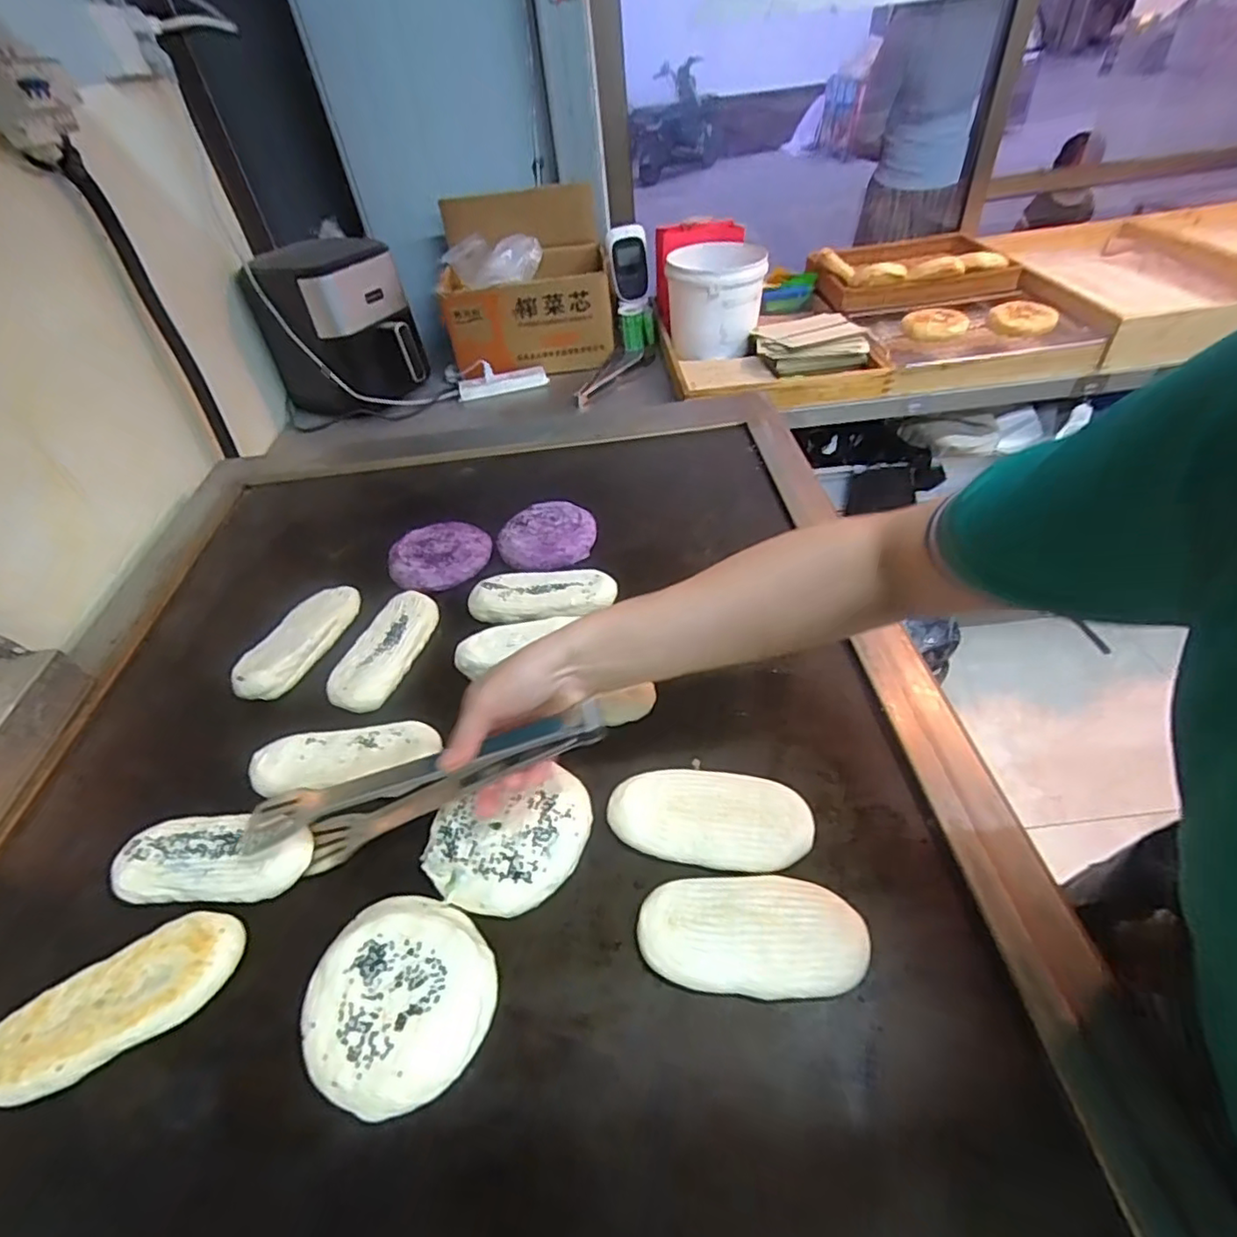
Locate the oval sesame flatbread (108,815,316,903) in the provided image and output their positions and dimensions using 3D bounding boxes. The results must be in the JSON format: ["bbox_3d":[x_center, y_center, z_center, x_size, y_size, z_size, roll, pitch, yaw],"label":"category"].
[{"bbox_3d":[-0.309,0.183,0.469,0.139,0.025,0.061,-4,45,4],"label":"oval sesame flatbread"}]

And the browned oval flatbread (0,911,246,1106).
[{"bbox_3d":[-0.329,0.254,0.401,0.150,0.021,0.067,-24,47,-16],"label":"browned oval flatbread"}]

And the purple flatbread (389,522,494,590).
[{"bbox_3d":[-0.211,-0.076,0.722,0.117,0.018,0.107,-4,44,4],"label":"purple flatbread"}]

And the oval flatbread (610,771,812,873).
[{"bbox_3d":[0.068,0.147,0.456,0.144,0.017,0.070,4,46,12],"label":"oval flatbread"}]

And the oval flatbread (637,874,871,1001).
[{"bbox_3d":[0.086,0.206,0.397,0.139,0.021,0.070,-3,45,5],"label":"oval flatbread"}]

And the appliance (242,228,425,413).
[{"bbox_3d":[-0.592,-0.623,1.295,0.235,0.283,0.262,29,55,32],"label":"appliance"}]

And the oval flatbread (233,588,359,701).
[{"bbox_3d":[-0.336,0.021,0.642,0.064,0.029,0.154,6,46,14],"label":"oval flatbread"}]

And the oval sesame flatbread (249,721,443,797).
[{"bbox_3d":[-0.234,0.117,0.523,0.155,0.017,0.058,-12,45,-4],"label":"oval sesame flatbread"}]

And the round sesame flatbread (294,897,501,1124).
[{"bbox_3d":[-0.140,0.242,0.390,0.112,0.024,0.114,-4,44,4],"label":"round sesame flatbread"}]

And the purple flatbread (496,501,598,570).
[{"bbox_3d":[-0.086,-0.101,0.730,0.115,0.020,0.107,-14,45,-6],"label":"purple flatbread"}]

